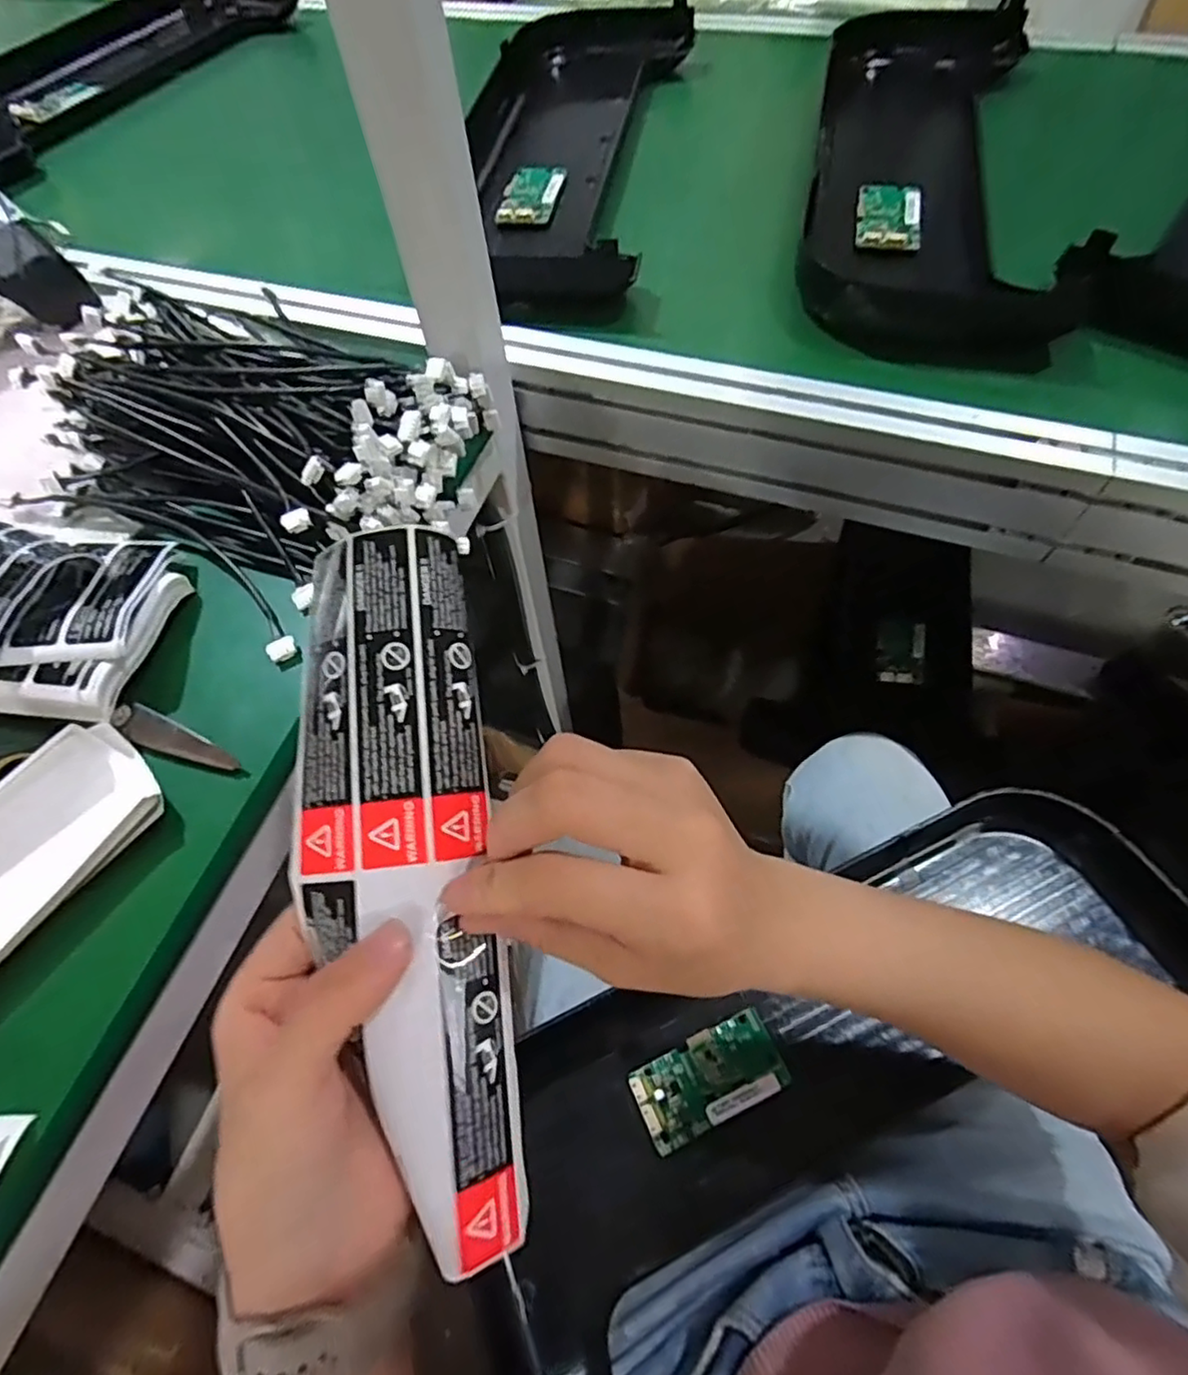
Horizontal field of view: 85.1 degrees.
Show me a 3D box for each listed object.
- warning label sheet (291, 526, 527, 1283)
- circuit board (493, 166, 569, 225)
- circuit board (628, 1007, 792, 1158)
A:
[{"bbox_3d":[-0.066,0.063,0.223,0.067,0.017,0.235,-10,81,-3],"label":"warning label sheet"},{"bbox_3d":[-0.056,-0.444,0.581,0.051,0.010,0.093,7,62,8],"label":"circuit board"},{"bbox_3d":[0.074,0.252,0.417,0.095,0.007,0.049,-23,62,-8],"label":"circuit board"}]

